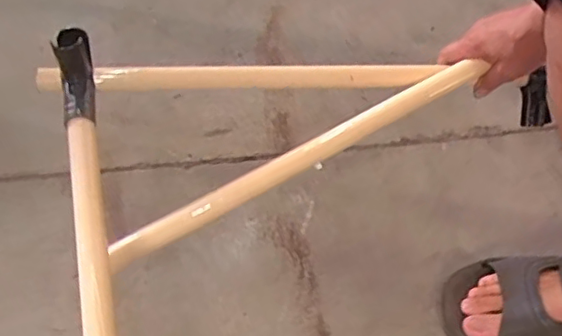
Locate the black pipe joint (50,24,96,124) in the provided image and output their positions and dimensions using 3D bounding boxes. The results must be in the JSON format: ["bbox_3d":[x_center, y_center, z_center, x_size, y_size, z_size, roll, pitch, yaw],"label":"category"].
[{"bbox_3d":[-0.221,-0.098,0.623,0.033,0.072,0.080,-4,53,-9],"label":"black pipe joint"}]

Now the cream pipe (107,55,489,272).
[{"bbox_3d":[0.023,-0.011,0.650,0.459,0.027,0.029,-28,61,-9],"label":"cream pipe"}]

